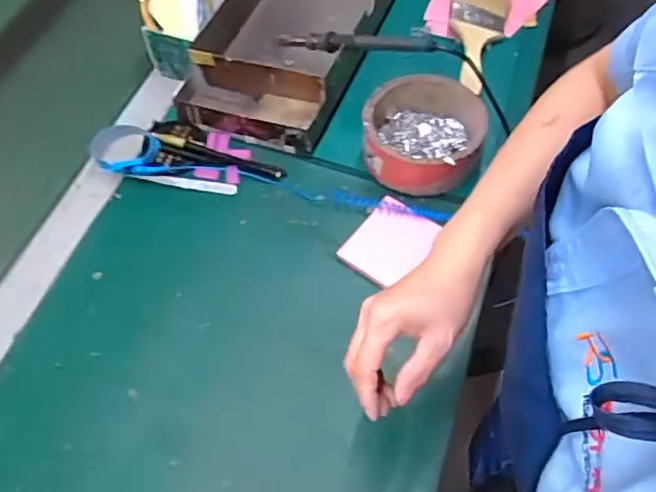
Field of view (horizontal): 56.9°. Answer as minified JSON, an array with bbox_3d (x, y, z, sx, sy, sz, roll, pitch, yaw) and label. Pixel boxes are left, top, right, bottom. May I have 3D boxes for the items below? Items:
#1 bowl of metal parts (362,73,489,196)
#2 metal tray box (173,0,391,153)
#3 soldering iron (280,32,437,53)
[{"bbox_3d":[0.100,-0.118,0.638,0.123,0.057,0.126,-1,57,1],"label":"bowl of metal parts"},{"bbox_3d":[-0.040,-0.264,0.730,0.185,0.075,0.337,14,58,10],"label":"metal tray box"},{"bbox_3d":[0.023,-0.220,0.655,0.194,0.021,0.020,15,56,34],"label":"soldering iron"}]

